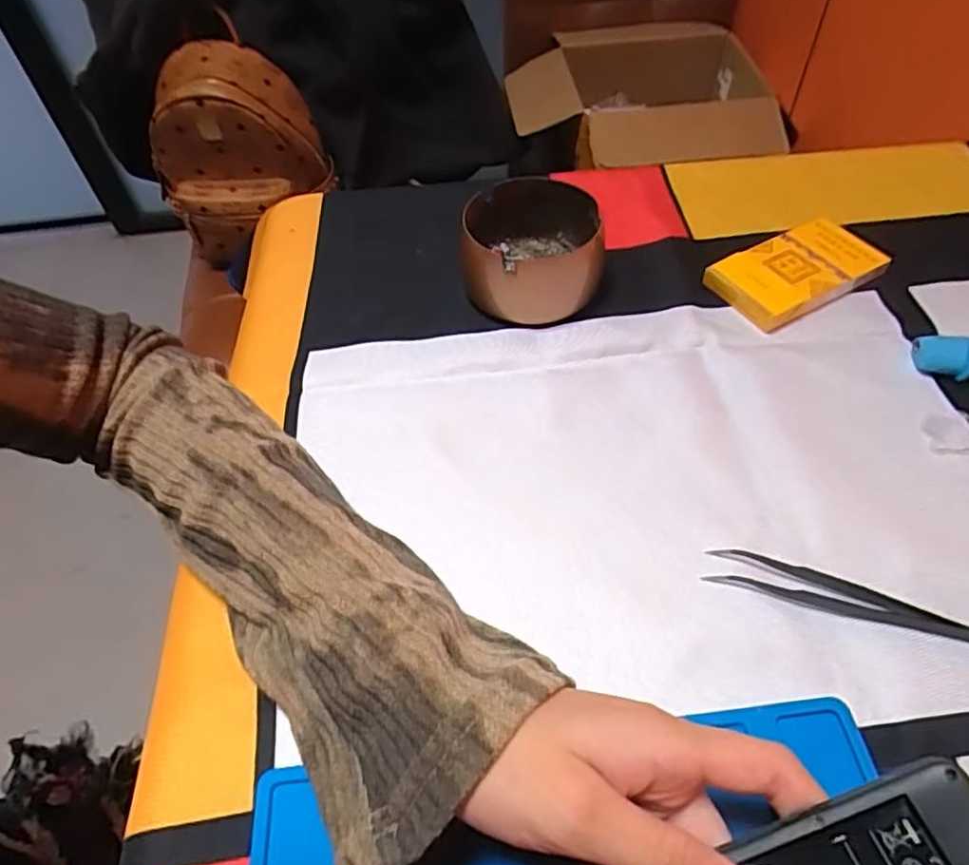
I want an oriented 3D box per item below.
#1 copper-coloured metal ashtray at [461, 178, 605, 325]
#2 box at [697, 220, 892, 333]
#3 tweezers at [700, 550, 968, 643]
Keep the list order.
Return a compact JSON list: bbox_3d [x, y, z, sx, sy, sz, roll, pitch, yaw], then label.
[{"bbox_3d":[0.029,-0.114,0.404,0.088,0.049,0.085,6,53,8],"label":"copper-coloured metal ashtray"},{"bbox_3d":[0.193,-0.100,0.404,0.097,0.015,0.058,-25,55,-15],"label":"box"},{"bbox_3d":[0.156,0.072,0.276,0.115,0.009,0.016,15,54,14],"label":"tweezers"}]

